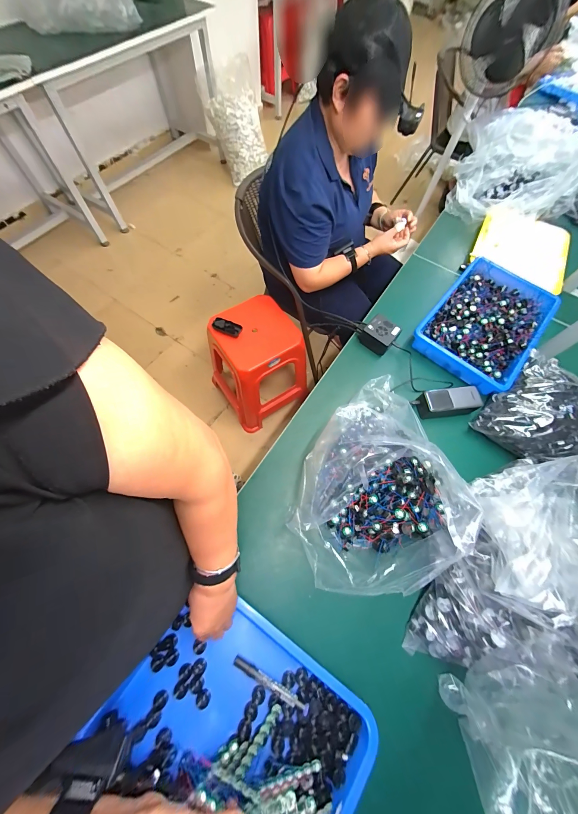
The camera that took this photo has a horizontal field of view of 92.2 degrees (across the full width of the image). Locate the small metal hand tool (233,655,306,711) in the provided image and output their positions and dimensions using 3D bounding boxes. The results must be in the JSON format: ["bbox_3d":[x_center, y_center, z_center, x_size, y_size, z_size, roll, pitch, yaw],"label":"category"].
[{"bbox_3d":[-0.034,0.448,0.451,0.125,0.013,0.017,28,69,10],"label":"small metal hand tool"}]

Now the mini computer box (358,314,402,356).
[{"bbox_3d":[0.228,-0.179,0.697,0.079,0.053,0.065,42,72,15],"label":"mini computer box"}]

